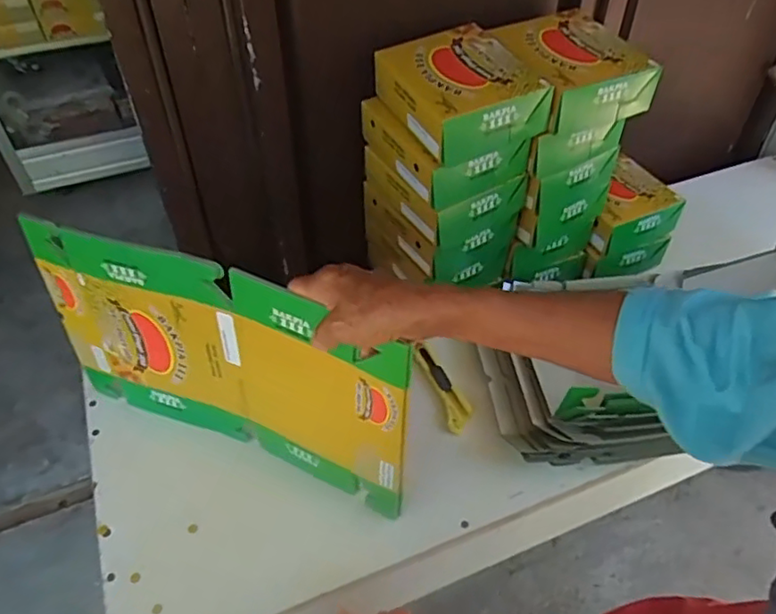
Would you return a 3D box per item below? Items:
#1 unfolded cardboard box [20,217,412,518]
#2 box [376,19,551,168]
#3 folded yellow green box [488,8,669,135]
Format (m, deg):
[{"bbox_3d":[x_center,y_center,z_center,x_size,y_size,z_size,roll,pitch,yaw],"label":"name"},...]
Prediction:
[{"bbox_3d":[-0.163,0.058,0.614,0.390,0.238,0.043,19,51,15],"label":"unfolded cardboard box"},{"bbox_3d":[0.077,-0.234,0.670,0.132,0.064,0.172,-19,48,-18],"label":"box"},{"bbox_3d":[0.204,-0.265,0.692,0.153,0.060,0.166,-21,49,-19],"label":"folded yellow green box"}]

